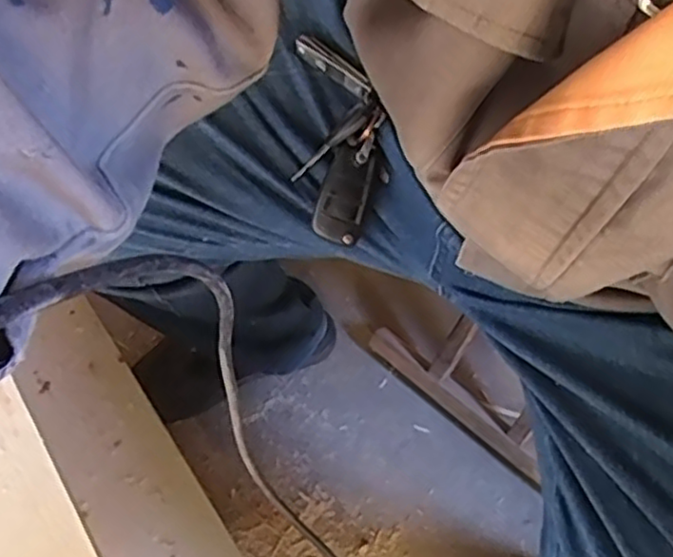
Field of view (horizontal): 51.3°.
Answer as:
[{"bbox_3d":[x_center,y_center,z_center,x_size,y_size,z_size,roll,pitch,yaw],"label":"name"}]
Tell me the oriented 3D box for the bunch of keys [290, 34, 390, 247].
[{"bbox_3d":[0.002,-0.093,0.465,0.057,0.024,0.136,-3,88,3],"label":"bunch of keys"}]

